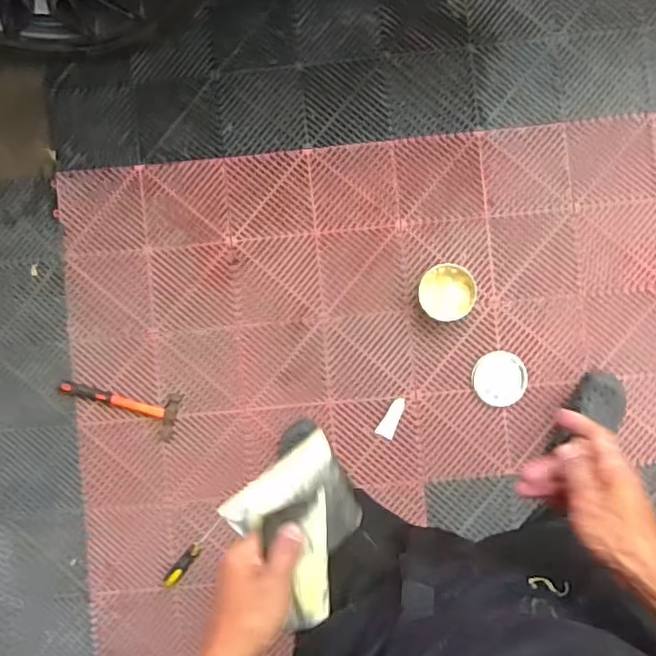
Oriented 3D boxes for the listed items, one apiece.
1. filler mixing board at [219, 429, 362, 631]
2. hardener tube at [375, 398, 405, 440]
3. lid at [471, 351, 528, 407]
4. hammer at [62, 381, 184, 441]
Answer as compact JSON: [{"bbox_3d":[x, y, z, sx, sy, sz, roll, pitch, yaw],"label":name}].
[{"bbox_3d":[-0.013,0.199,0.593,0.032,0.142,0.143,-36,87,46],"label":"filler mixing board"},{"bbox_3d":[0.148,0.211,1.371,0.043,0.012,0.099,24,92,2],"label":"hardener tube"},{"bbox_3d":[0.397,0.118,1.359,0.123,0.010,0.125,0,91,3],"label":"lid"},{"bbox_3d":[-0.486,0.174,1.375,0.273,0.028,0.108,17,91,2],"label":"hammer"}]

